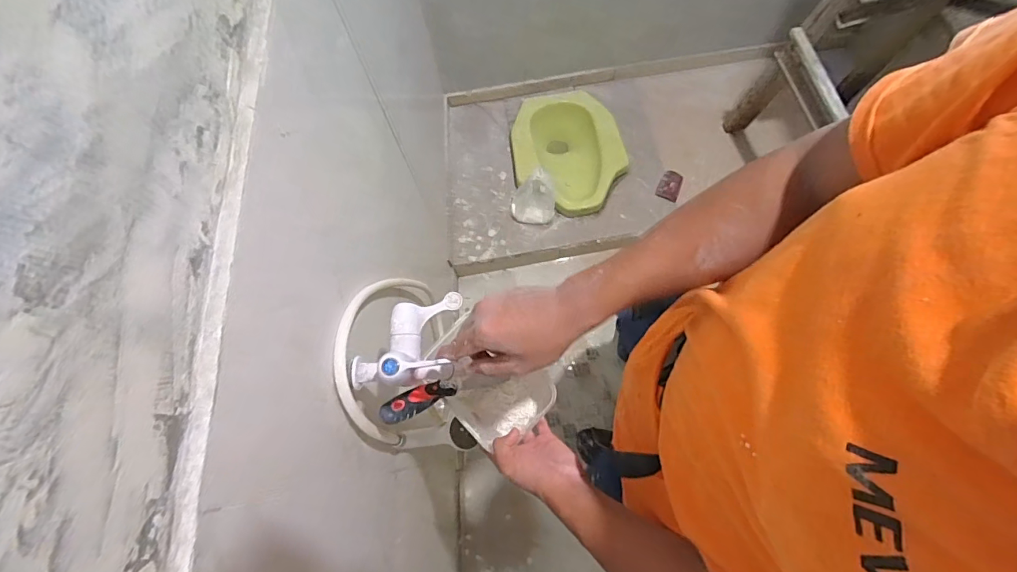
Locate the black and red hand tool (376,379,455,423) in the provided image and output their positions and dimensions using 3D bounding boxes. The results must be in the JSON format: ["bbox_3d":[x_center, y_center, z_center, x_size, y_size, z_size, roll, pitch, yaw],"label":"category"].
[{"bbox_3d":[-0.110,0.140,0.569,0.105,0.013,0.030,-17,68,-41],"label":"black and red hand tool"}]

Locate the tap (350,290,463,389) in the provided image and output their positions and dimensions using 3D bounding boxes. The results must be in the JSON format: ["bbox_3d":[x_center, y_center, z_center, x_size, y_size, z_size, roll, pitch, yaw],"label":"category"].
[{"bbox_3d":[-0.120,0.053,0.519,0.121,0.080,0.111,-1,71,0],"label":"tap"}]

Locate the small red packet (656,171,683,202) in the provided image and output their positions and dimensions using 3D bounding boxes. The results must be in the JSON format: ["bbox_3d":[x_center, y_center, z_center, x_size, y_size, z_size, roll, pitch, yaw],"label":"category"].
[{"bbox_3d":[0.520,-0.325,1.477,0.067,0.010,0.100,20,73,7],"label":"small red packet"}]

